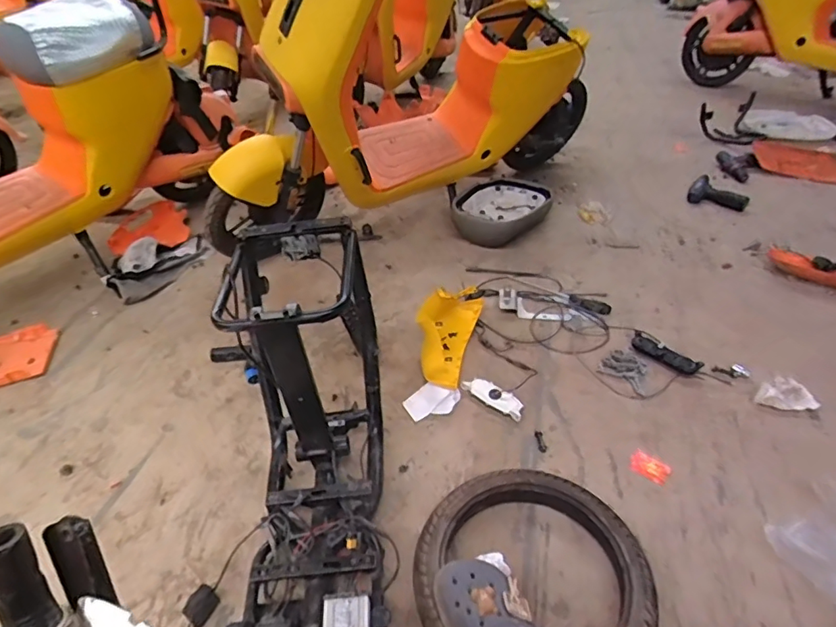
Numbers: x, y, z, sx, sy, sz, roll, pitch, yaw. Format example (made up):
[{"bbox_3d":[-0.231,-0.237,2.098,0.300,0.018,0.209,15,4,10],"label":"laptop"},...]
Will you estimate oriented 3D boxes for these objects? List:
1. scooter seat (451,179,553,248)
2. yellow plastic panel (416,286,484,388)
[{"bbox_3d":[0.295,-0.369,1.778,0.305,0.106,0.400,12,41,16],"label":"scooter seat"},{"bbox_3d":[0.069,0.035,1.266,0.127,0.125,0.331,10,41,13],"label":"yellow plastic panel"}]

